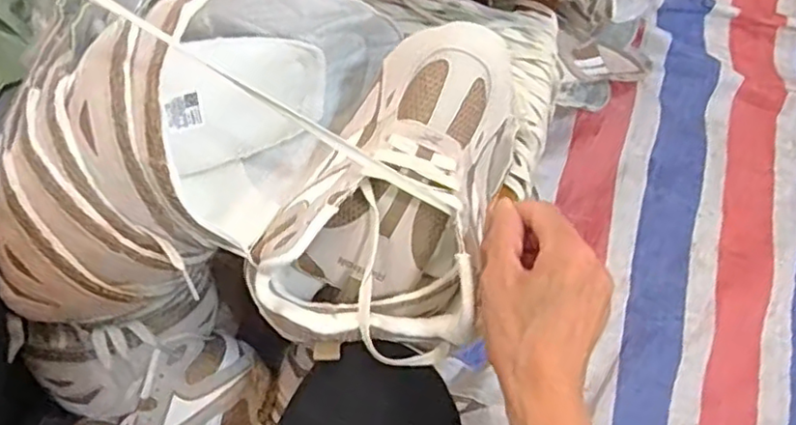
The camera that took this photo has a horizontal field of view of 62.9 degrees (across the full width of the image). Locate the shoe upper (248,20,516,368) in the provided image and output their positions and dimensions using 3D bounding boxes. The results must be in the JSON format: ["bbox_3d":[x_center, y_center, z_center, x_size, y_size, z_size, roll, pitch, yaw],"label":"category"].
[{"bbox_3d":[-0.001,-0.013,0.431,0.133,0.094,0.214,16,72,5],"label":"shoe upper"}]

